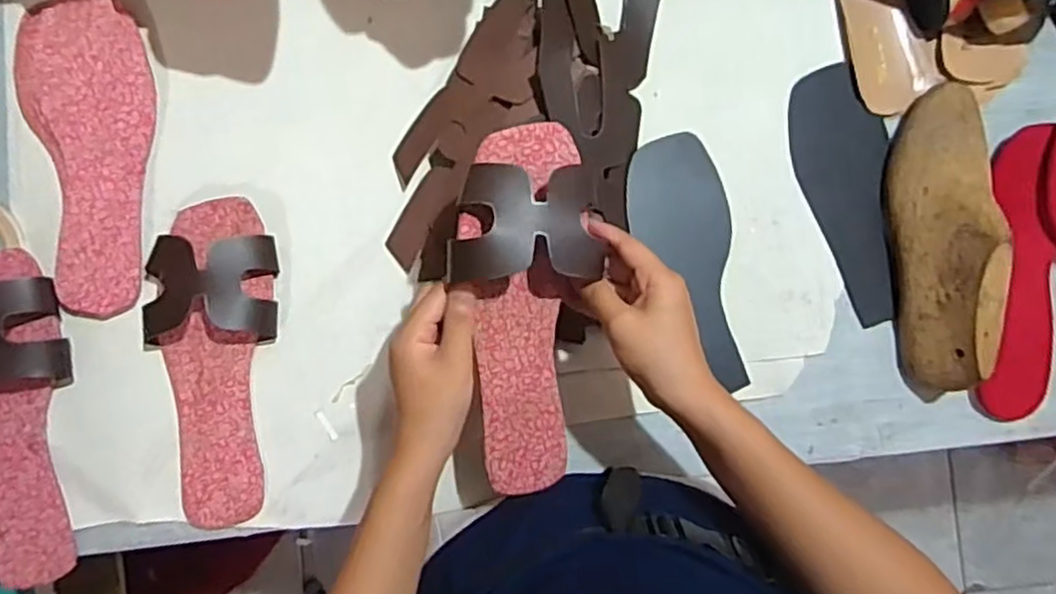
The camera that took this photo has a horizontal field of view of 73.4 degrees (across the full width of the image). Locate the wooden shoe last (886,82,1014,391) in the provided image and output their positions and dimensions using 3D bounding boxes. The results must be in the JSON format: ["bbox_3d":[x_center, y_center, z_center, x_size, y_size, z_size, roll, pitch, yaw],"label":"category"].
[{"bbox_3d":[0.319,-0.048,0.536,0.059,0.078,0.227,6,86,-3],"label":"wooden shoe last"}]

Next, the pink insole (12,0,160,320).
[{"bbox_3d":[-0.326,-0.109,0.538,0.096,0.018,0.238,-14,87,-4],"label":"pink insole"}]

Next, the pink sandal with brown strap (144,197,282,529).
[{"bbox_3d":[-0.233,0.048,0.522,0.090,0.035,0.235,-2,86,-3],"label":"pink sandal with brown strap"}]

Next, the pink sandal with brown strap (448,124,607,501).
[{"bbox_3d":[-0.001,0.014,0.457,0.089,0.042,0.236,-1,106,-3],"label":"pink sandal with brown strap"}]

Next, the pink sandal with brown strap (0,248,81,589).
[{"bbox_3d":[-0.382,0.087,0.512,0.088,0.037,0.235,-4,86,-3],"label":"pink sandal with brown strap"}]

